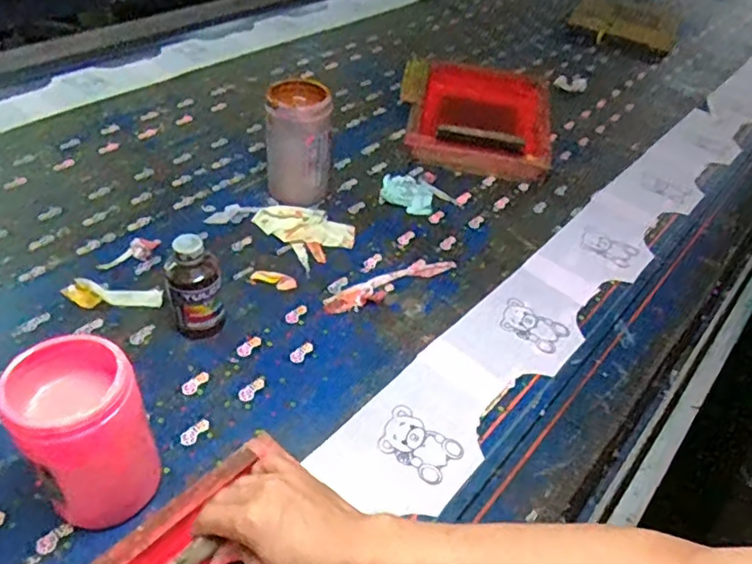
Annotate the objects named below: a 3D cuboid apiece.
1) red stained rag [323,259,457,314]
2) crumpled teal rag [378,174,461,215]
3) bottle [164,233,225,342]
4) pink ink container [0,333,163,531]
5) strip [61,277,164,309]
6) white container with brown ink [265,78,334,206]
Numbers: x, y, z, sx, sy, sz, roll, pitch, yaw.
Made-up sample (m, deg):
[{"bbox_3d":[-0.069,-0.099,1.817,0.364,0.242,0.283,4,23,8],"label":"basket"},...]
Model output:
[{"bbox_3d":[0.021,0.000,0.807,0.198,0.014,0.038,-23,53,-27],"label":"red stained rag"},{"bbox_3d":[0.068,-0.140,0.953,0.120,0.021,0.076,12,45,4],"label":"crumpled teal rag"},{"bbox_3d":[-0.209,0.006,0.681,0.058,0.132,0.056,4,45,-4],"label":"bottle"},{"bbox_3d":[-0.242,0.133,0.504,0.091,0.189,0.091,-1,47,1],"label":"pink ink container"},{"bbox_3d":[-0.332,0.017,0.743,0.120,0.009,0.040,7,45,-1],"label":"strip"},{"bbox_3d":[-0.113,-0.206,0.889,0.096,0.167,0.088,5,45,-3],"label":"white container with brown ink"}]

